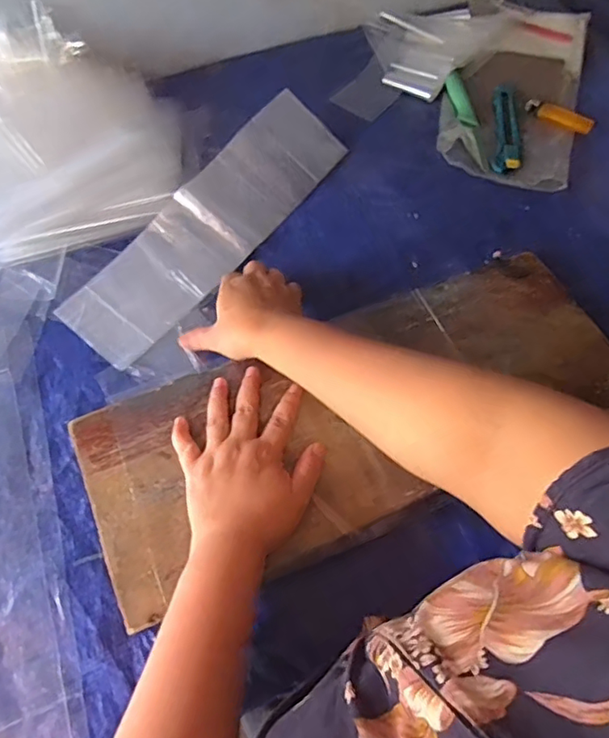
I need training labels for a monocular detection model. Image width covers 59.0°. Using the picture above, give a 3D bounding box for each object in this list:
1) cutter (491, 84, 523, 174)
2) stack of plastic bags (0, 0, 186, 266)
[{"bbox_3d":[0.244,-0.290,0.643,0.032,0.009,0.141,10,65,3],"label":"cutter"},{"bbox_3d":[-0.280,-0.248,0.581,0.291,0.087,0.261,-17,66,-9],"label":"stack of plastic bags"}]

